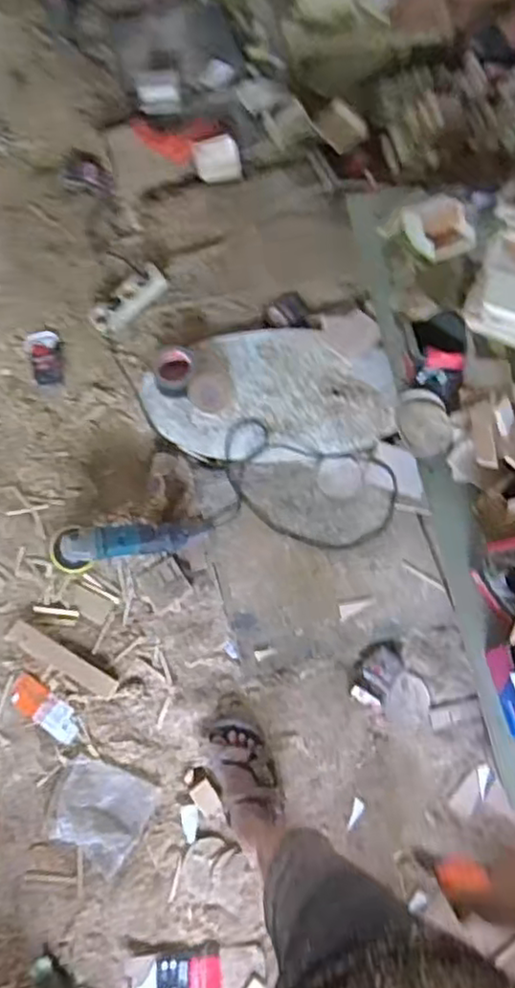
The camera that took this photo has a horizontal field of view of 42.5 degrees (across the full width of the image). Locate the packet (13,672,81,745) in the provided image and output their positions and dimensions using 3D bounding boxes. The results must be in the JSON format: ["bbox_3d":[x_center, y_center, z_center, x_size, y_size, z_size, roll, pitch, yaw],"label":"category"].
[{"bbox_3d":[-0.417,0.422,1.304,0.157,0.020,0.065,34,72,10],"label":"packet"}]

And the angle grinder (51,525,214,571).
[{"bbox_3d":[-0.253,0.101,1.395,0.302,0.089,0.084,-7,70,-5],"label":"angle grinder"}]

